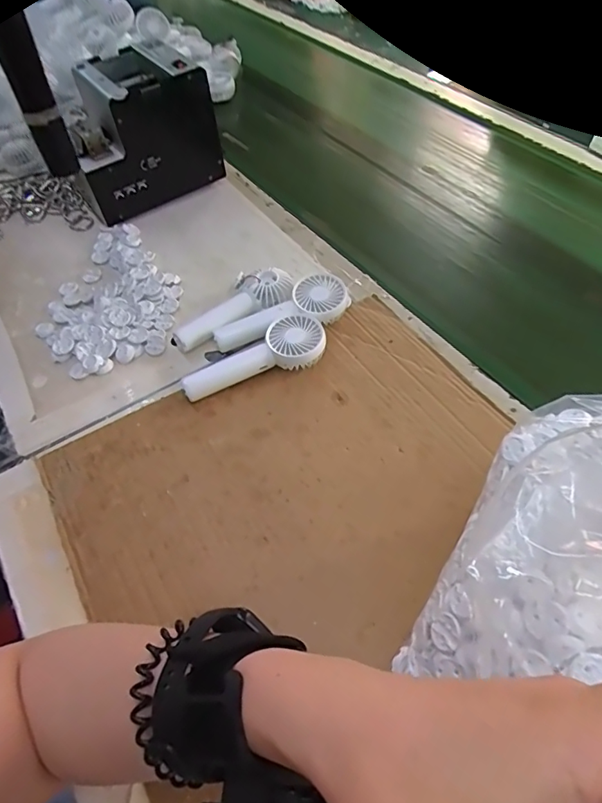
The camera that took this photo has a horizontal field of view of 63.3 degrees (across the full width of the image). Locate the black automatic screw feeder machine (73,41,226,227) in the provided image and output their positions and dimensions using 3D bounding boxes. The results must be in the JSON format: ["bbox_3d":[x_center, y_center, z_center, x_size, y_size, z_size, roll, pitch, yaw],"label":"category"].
[{"bbox_3d":[-0.219,-0.347,0.638,0.175,0.148,0.139,-35,60,-22],"label":"black automatic screw feeder machine"}]

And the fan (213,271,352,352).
[{"bbox_3d":[-0.015,-0.089,0.508,0.147,0.030,0.064,-31,58,-19],"label":"fan"}]

